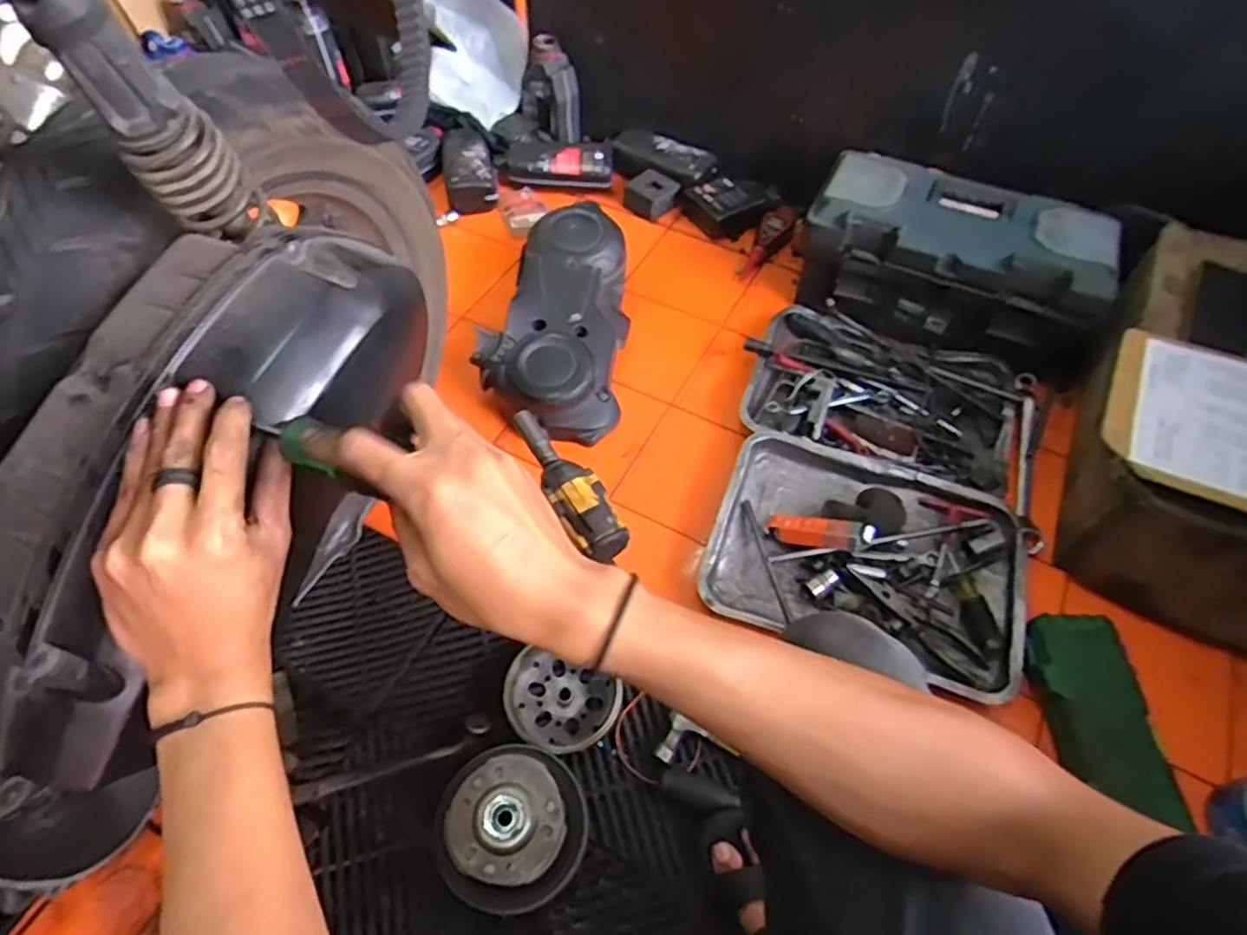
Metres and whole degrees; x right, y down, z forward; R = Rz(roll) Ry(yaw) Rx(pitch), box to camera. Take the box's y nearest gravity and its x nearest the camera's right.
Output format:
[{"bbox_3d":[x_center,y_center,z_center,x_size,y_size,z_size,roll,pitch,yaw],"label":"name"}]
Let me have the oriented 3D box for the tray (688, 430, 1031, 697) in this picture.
[{"bbox_3d":[0.317,0.116,0.919,0.389,0.055,0.297,18,56,11],"label":"tray"}]

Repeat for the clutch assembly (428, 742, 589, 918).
[{"bbox_3d":[-0.115,0.373,0.721,0.153,0.095,0.143,1,55,-1],"label":"clutch assembly"}]

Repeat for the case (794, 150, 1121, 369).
[{"bbox_3d":[0.509,-0.326,1.106,0.437,0.188,0.173,23,57,14],"label":"case"}]

